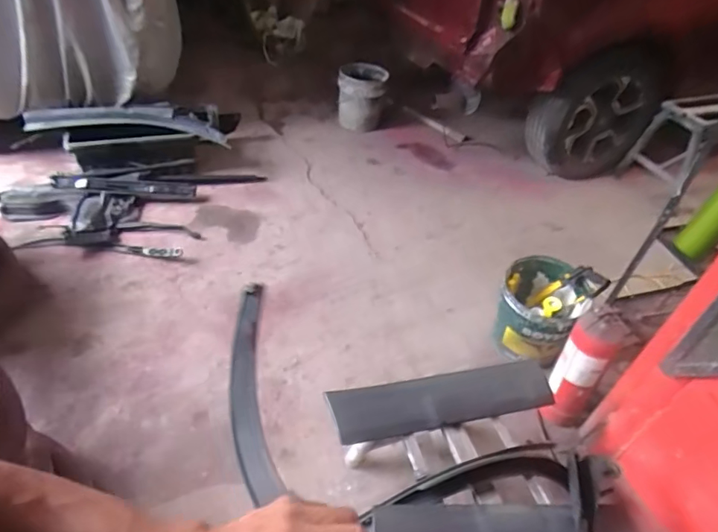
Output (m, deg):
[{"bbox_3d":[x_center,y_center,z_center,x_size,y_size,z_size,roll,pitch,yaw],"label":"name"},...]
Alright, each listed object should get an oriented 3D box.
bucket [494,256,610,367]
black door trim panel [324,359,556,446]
[{"bbox_3d":[0.658,0.163,1.800,0.292,0.320,0.280,5,41,-4],"label":"bucket"},{"bbox_3d":[0.213,0.338,1.271,0.581,0.066,0.124,-5,43,-15],"label":"black door trim panel"}]

